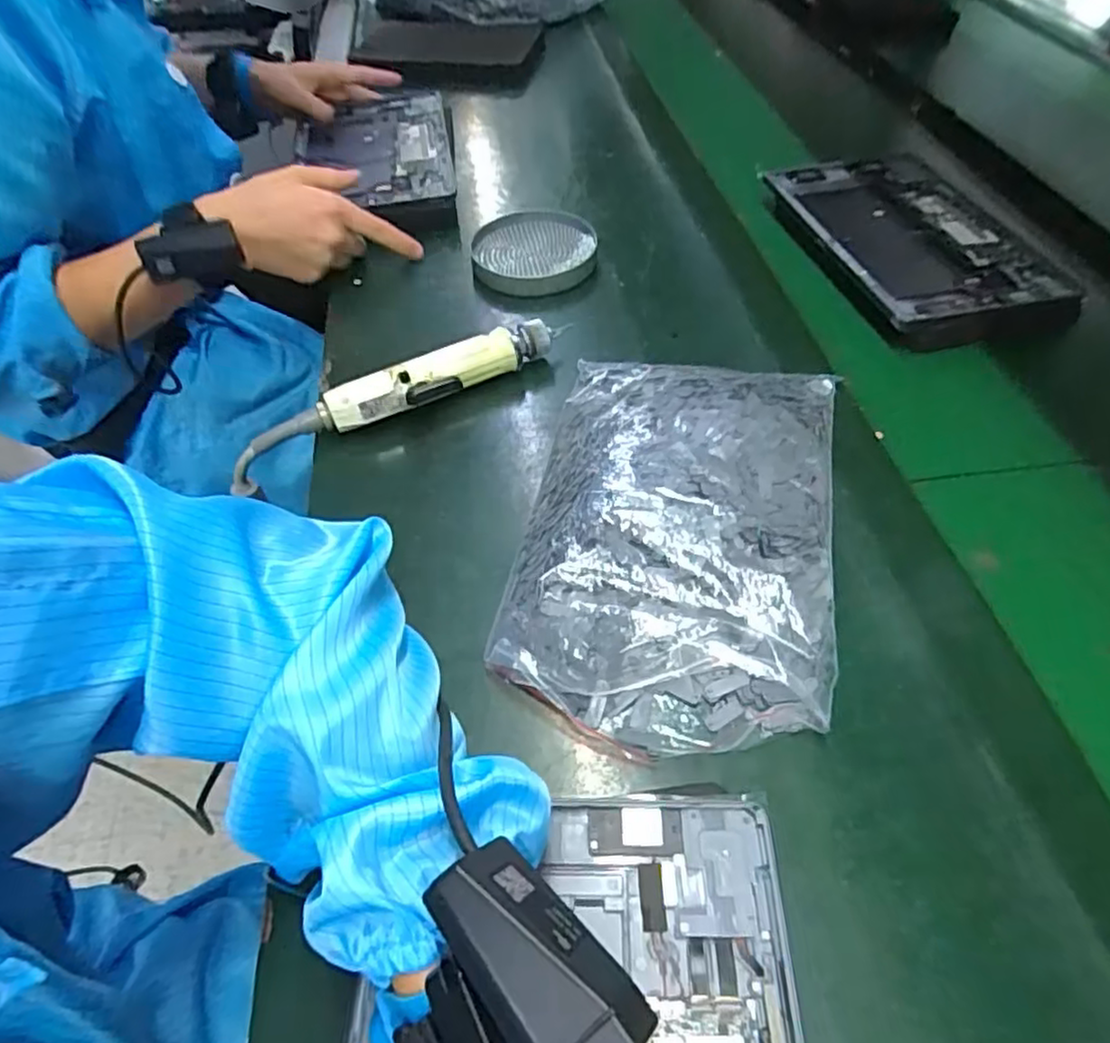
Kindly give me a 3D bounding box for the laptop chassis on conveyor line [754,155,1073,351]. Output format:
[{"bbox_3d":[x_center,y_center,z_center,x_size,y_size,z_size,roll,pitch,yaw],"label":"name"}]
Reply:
[{"bbox_3d":[0.318,-0.258,0.607,0.173,0.024,0.274,-15,54,-10],"label":"laptop chassis on conveyor line"}]

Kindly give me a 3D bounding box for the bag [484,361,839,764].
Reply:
[{"bbox_3d":[0.076,-0.002,0.399,0.178,0.029,0.272,10,54,9],"label":"bag"}]

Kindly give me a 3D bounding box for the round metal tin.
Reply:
[{"bbox_3d":[-0.018,-0.247,0.611,0.110,0.019,0.117,-1,53,1],"label":"round metal tin"}]

